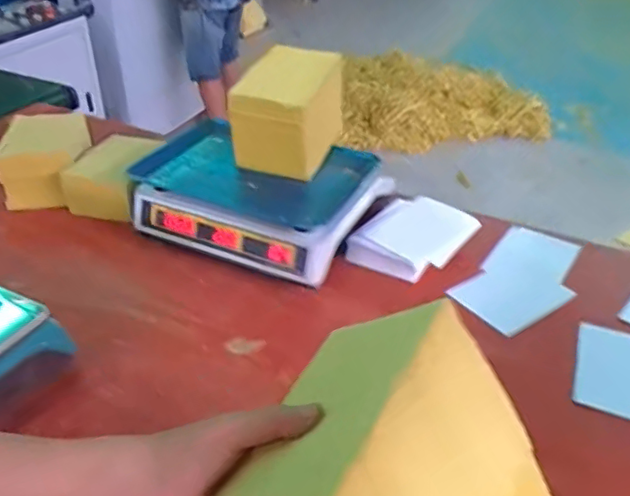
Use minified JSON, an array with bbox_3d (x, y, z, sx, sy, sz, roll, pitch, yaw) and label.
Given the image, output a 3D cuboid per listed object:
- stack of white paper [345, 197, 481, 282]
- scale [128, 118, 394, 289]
[{"bbox_3d":[0.153,-0.016,0.912,0.137,0.036,0.180,24,41,31],"label":"stack of white paper"},{"bbox_3d":[-0.088,-0.094,0.957,0.342,0.102,0.285,14,37,20],"label":"scale"}]

